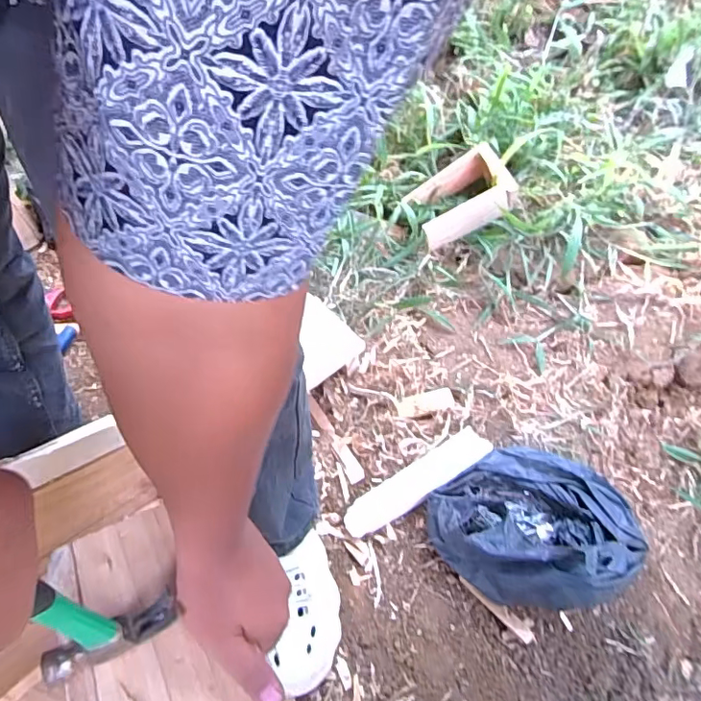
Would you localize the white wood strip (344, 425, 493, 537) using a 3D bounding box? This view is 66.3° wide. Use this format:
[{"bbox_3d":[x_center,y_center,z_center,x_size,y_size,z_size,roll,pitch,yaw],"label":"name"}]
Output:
[{"bbox_3d":[0.099,0.197,0.806,0.242,0.020,0.056,-32,56,-11],"label":"white wood strip"}]

